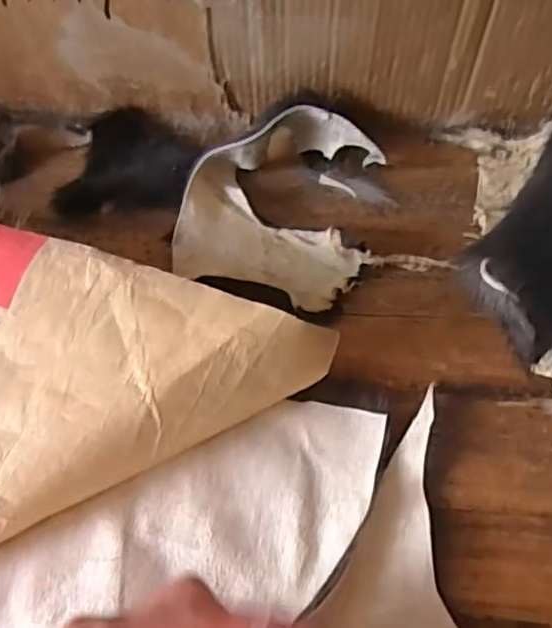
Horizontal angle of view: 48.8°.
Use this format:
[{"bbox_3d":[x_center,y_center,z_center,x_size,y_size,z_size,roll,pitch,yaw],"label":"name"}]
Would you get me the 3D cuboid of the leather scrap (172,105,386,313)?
[{"bbox_3d":[0.003,-0.086,0.441,0.138,0.036,0.161,13,62,10],"label":"leather scrap"}]

